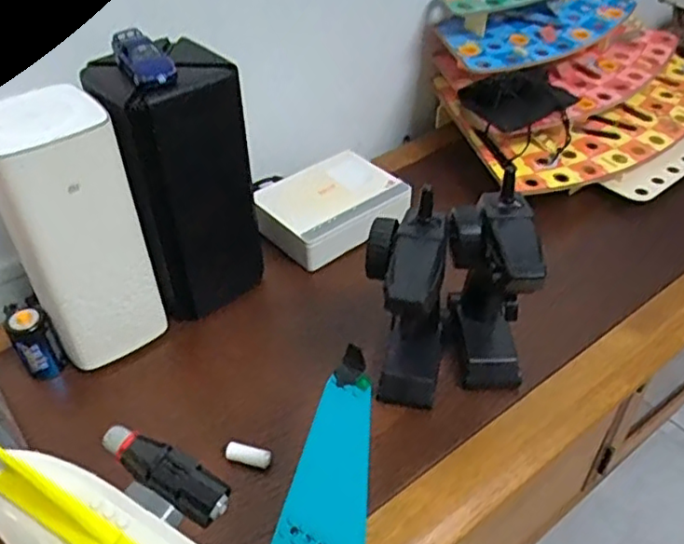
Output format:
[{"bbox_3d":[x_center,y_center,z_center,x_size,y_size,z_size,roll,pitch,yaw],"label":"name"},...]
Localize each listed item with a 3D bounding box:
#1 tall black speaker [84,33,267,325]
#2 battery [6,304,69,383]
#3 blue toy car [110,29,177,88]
[{"bbox_3d":[-0.134,-0.073,0.545,0.110,0.212,0.080,-23,46,-24],"label":"tall black speaker"},{"bbox_3d":[-0.254,0.061,0.539,0.033,0.063,0.026,-27,47,-28],"label":"battery"},{"bbox_3d":[-0.146,-0.157,0.469,0.032,0.019,0.071,-19,44,-21],"label":"blue toy car"}]

